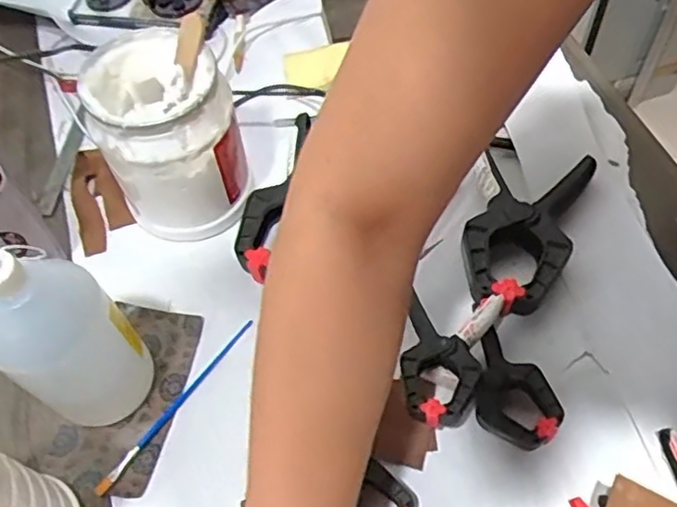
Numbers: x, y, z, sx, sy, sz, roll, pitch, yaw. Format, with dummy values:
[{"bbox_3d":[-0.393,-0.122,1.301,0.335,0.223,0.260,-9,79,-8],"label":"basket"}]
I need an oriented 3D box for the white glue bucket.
[{"bbox_3d":[-0.146,-0.102,0.541,0.113,0.150,0.128,-21,59,-11],"label":"white glue bucket"}]

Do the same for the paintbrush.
[{"bbox_3d":[-0.124,0.115,0.484,0.008,0.004,0.168,32,64,20],"label":"paintbrush"}]

